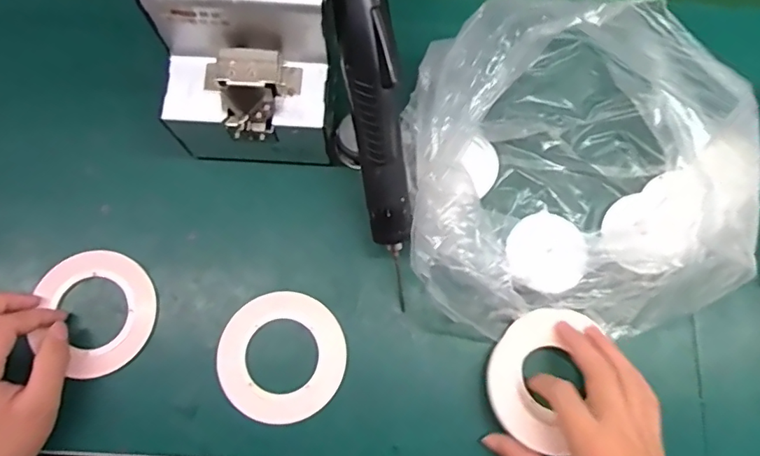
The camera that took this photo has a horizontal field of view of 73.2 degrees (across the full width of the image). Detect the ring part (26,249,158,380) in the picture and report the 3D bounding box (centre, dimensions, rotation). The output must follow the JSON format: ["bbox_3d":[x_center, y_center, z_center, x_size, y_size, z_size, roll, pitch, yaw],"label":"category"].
[{"bbox_3d":[-0.238,0.068,0.426,0.099,0.008,0.097,0,74,-1],"label":"ring part"}]

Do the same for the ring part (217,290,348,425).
[{"bbox_3d":[-0.080,0.106,0.422,0.102,0.005,0.102,0,74,-1],"label":"ring part"}]

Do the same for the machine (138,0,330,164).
[{"bbox_3d":[-0.099,-0.156,0.414,0.121,0.160,0.171,4,74,0],"label":"machine"}]

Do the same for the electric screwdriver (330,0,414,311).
[{"bbox_3d":[0.001,-0.060,0.386,0.037,0.031,0.245,-10,109,-4],"label":"electric screwdriver"}]

